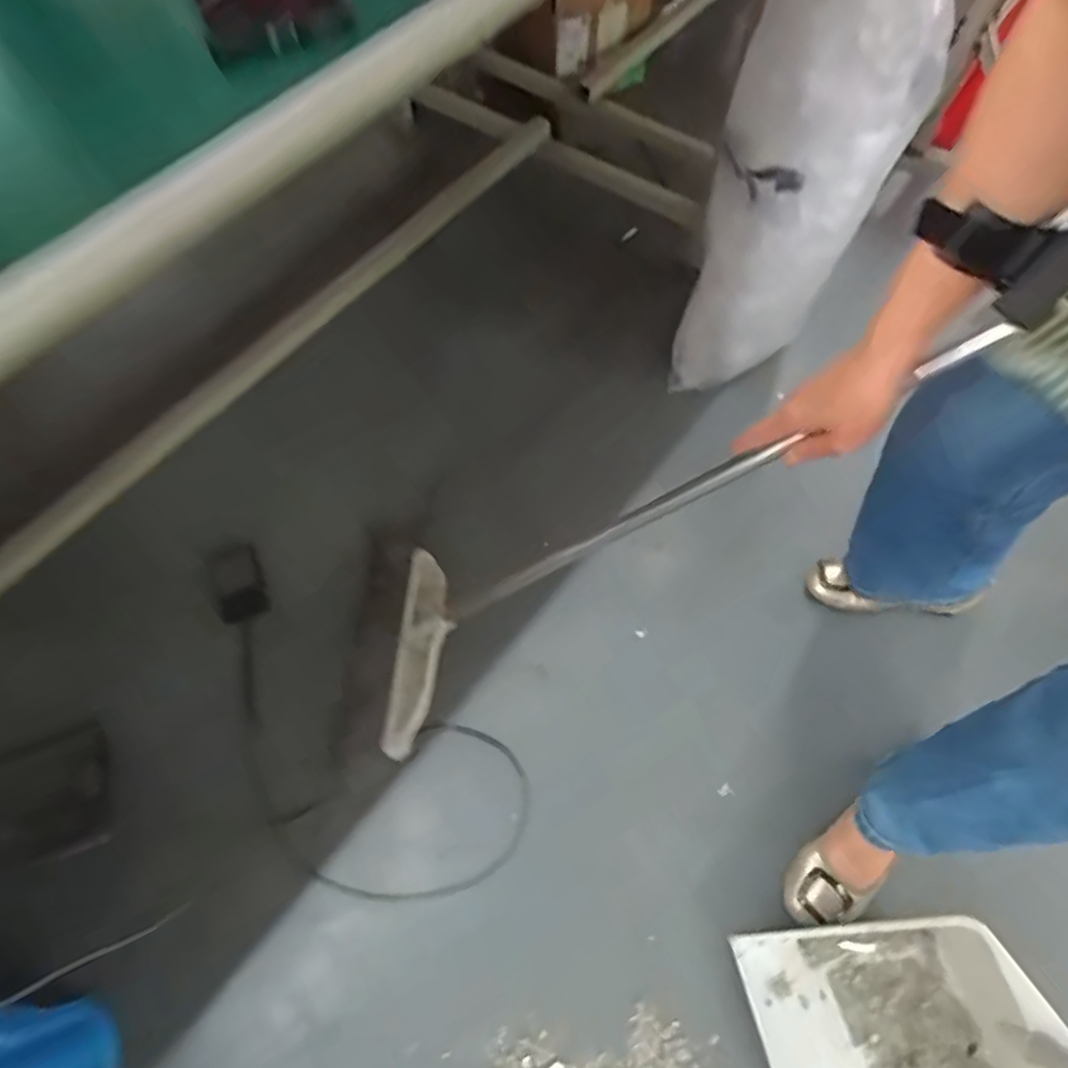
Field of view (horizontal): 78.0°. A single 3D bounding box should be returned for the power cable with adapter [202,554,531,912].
[{"bbox_3d":[-0.321,0.264,0.928,0.572,0.056,0.273,33,67,18],"label":"power cable with adapter"}]

